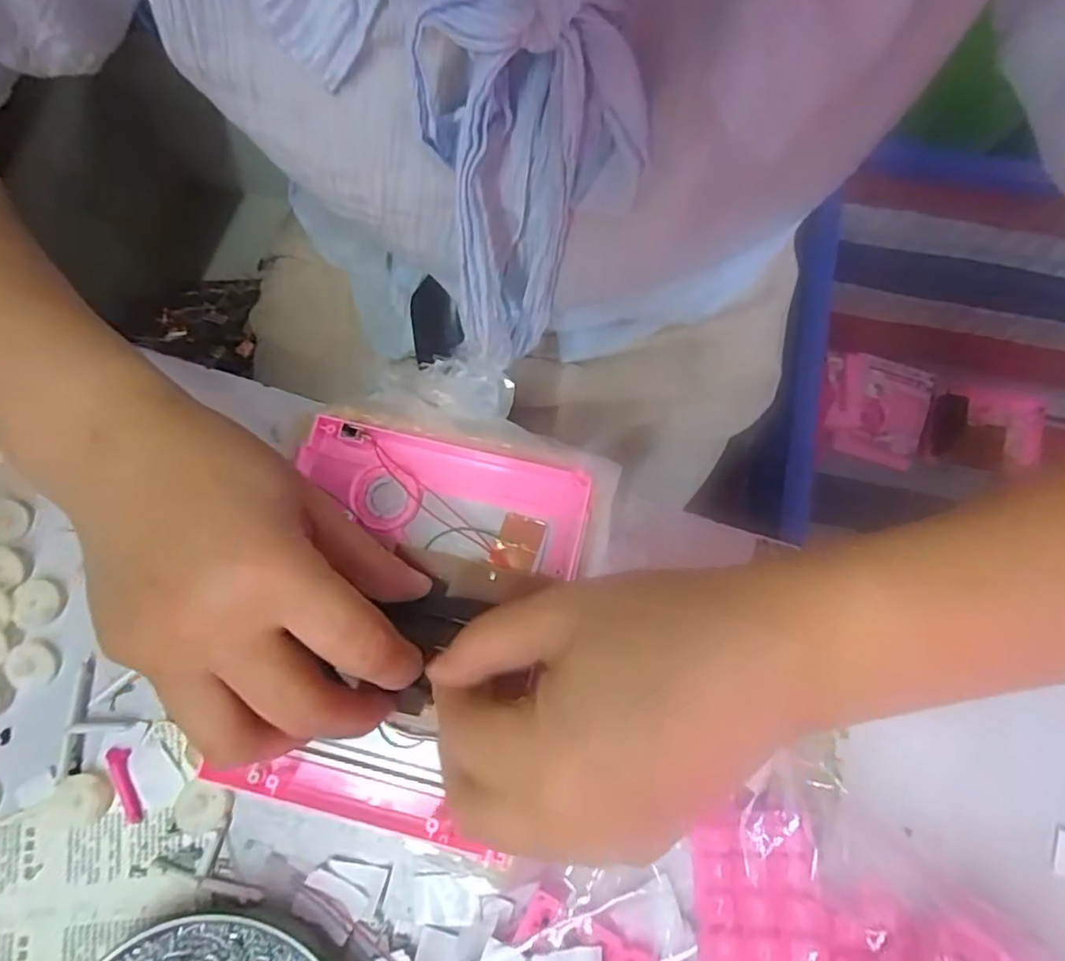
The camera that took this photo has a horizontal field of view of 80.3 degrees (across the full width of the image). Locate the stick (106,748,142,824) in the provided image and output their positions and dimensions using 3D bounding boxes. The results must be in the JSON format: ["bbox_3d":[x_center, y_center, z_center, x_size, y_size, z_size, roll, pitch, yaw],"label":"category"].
[{"bbox_3d":[-0.190,0.141,0.294,0.008,0.004,0.035,-26,77,-5],"label":"stick"}]

